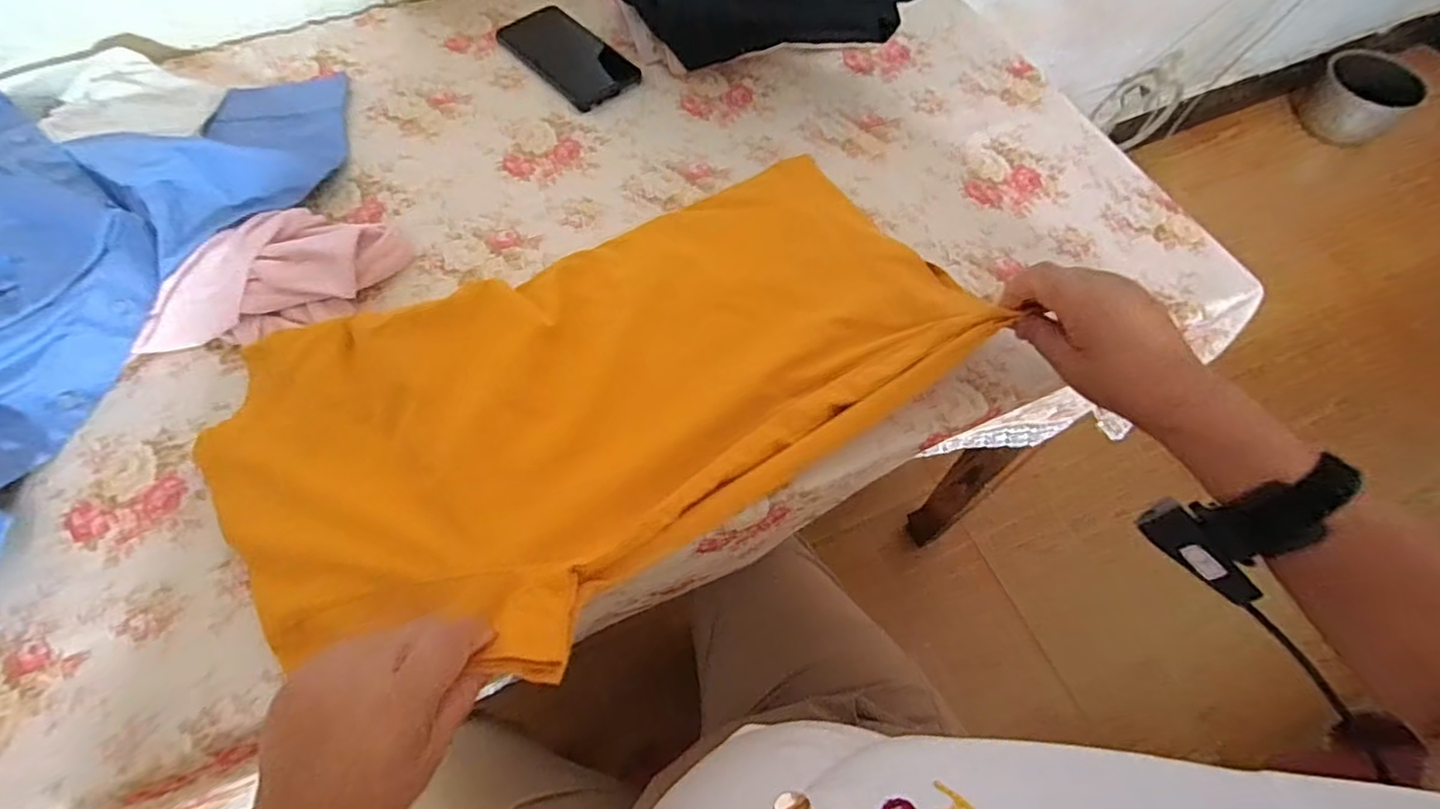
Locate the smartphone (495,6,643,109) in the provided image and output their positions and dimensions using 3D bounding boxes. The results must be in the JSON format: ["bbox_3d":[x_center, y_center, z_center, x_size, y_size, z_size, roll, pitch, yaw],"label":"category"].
[{"bbox_3d":[-0.161,-0.369,0.655,0.082,0.009,0.162,-39,70,-18],"label":"smartphone"}]

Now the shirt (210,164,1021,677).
[{"bbox_3d":[-0.082,-0.025,0.450,0.518,0.040,0.296,-32,67,-16],"label":"shirt"}]

